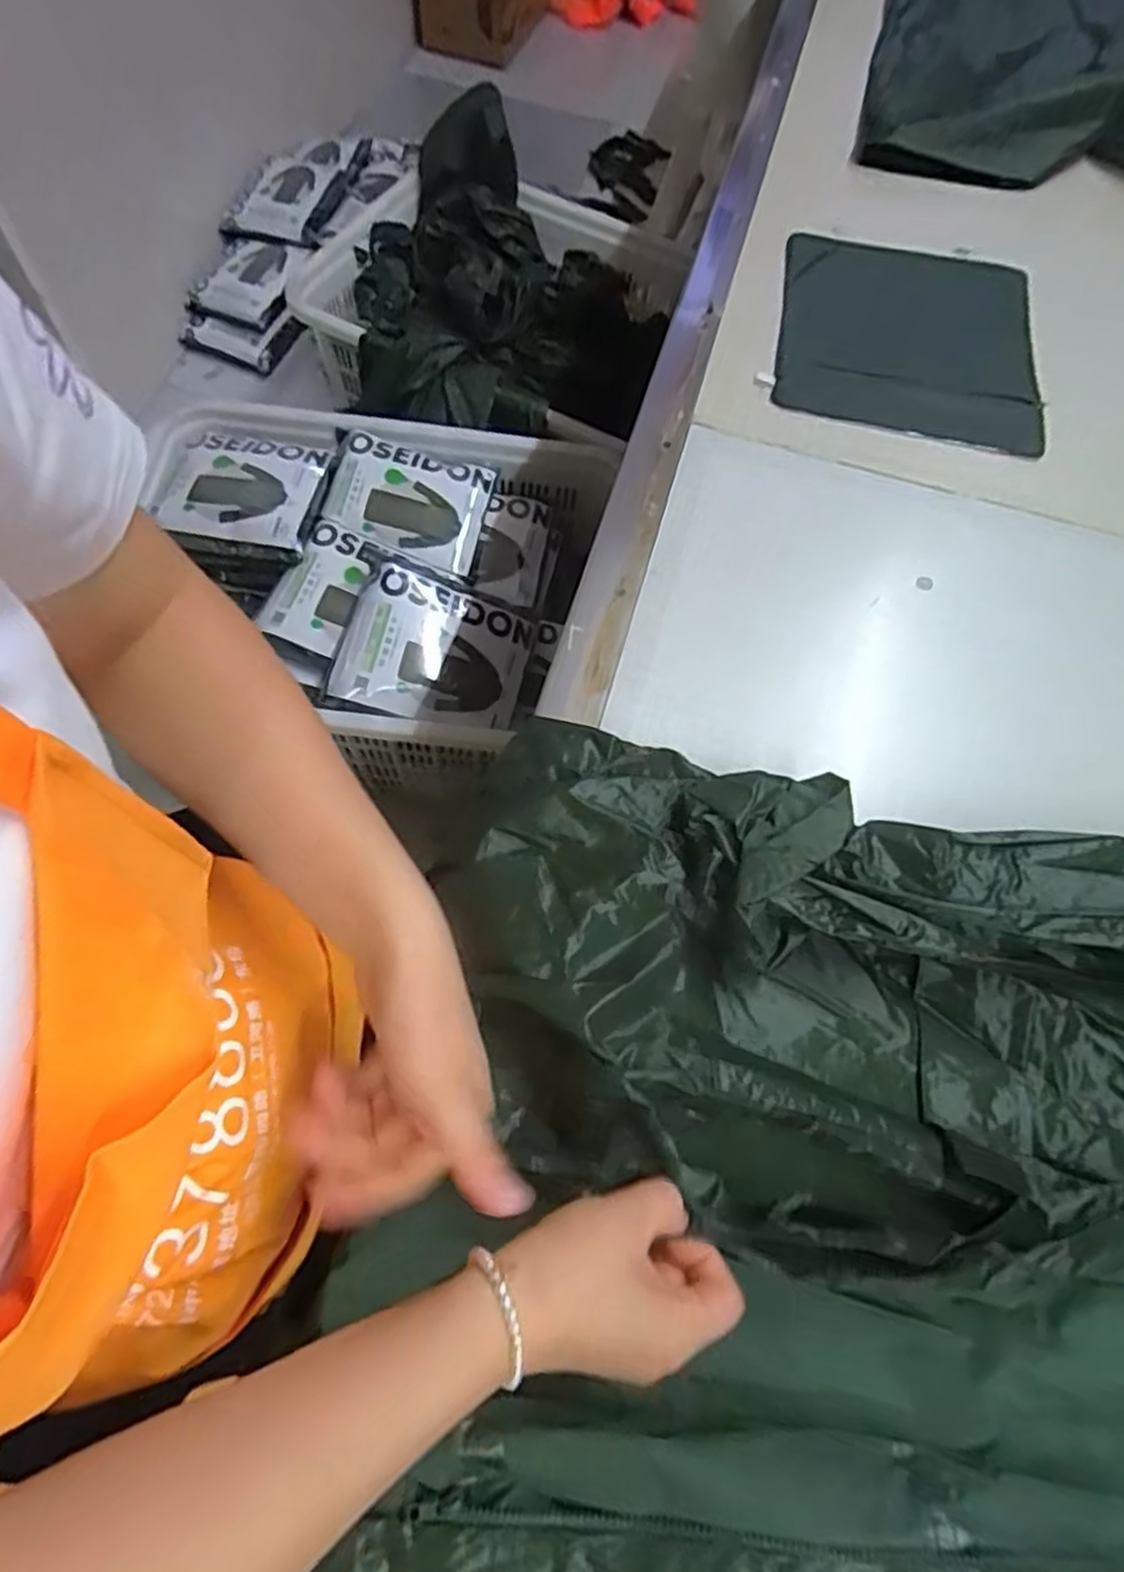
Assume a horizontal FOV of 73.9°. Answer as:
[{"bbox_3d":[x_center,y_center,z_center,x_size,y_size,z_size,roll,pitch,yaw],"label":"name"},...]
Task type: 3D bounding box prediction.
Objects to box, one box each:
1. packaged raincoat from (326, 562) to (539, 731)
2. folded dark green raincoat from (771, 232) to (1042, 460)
[{"bbox_3d":[-0.186,-0.198,1.115,0.266,0.049,0.214,19,78,-20],"label":"packaged raincoat"},{"bbox_3d":[0.372,-0.501,0.809,0.264,0.011,0.313,13,66,1],"label":"folded dark green raincoat"}]

